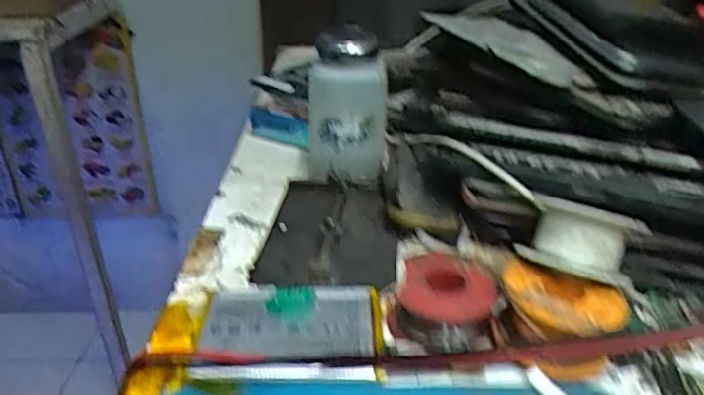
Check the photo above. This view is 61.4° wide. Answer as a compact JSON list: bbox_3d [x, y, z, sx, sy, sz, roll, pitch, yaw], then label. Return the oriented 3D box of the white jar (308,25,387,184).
[{"bbox_3d":[-0.004,-0.061,0.406,0.050,0.100,0.052,0,29,0],"label":"white jar"}]

